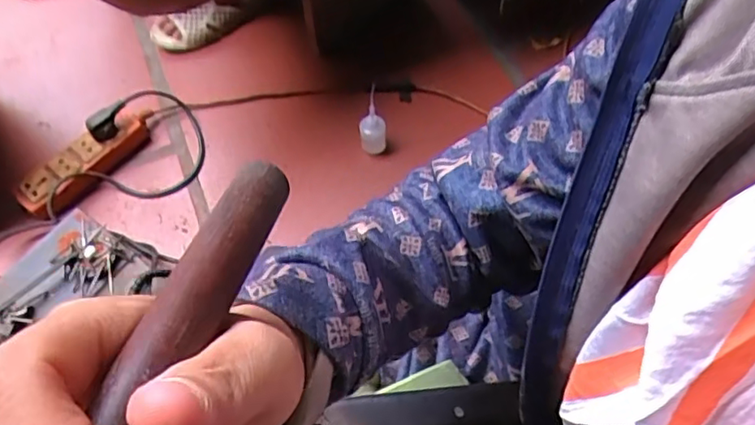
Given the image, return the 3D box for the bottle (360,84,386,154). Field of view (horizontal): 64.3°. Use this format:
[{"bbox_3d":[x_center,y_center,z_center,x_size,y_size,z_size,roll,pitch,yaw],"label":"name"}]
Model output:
[{"bbox_3d":[-0.006,-0.120,0.825,0.036,0.126,0.032,-2,63,0],"label":"bottle"}]

